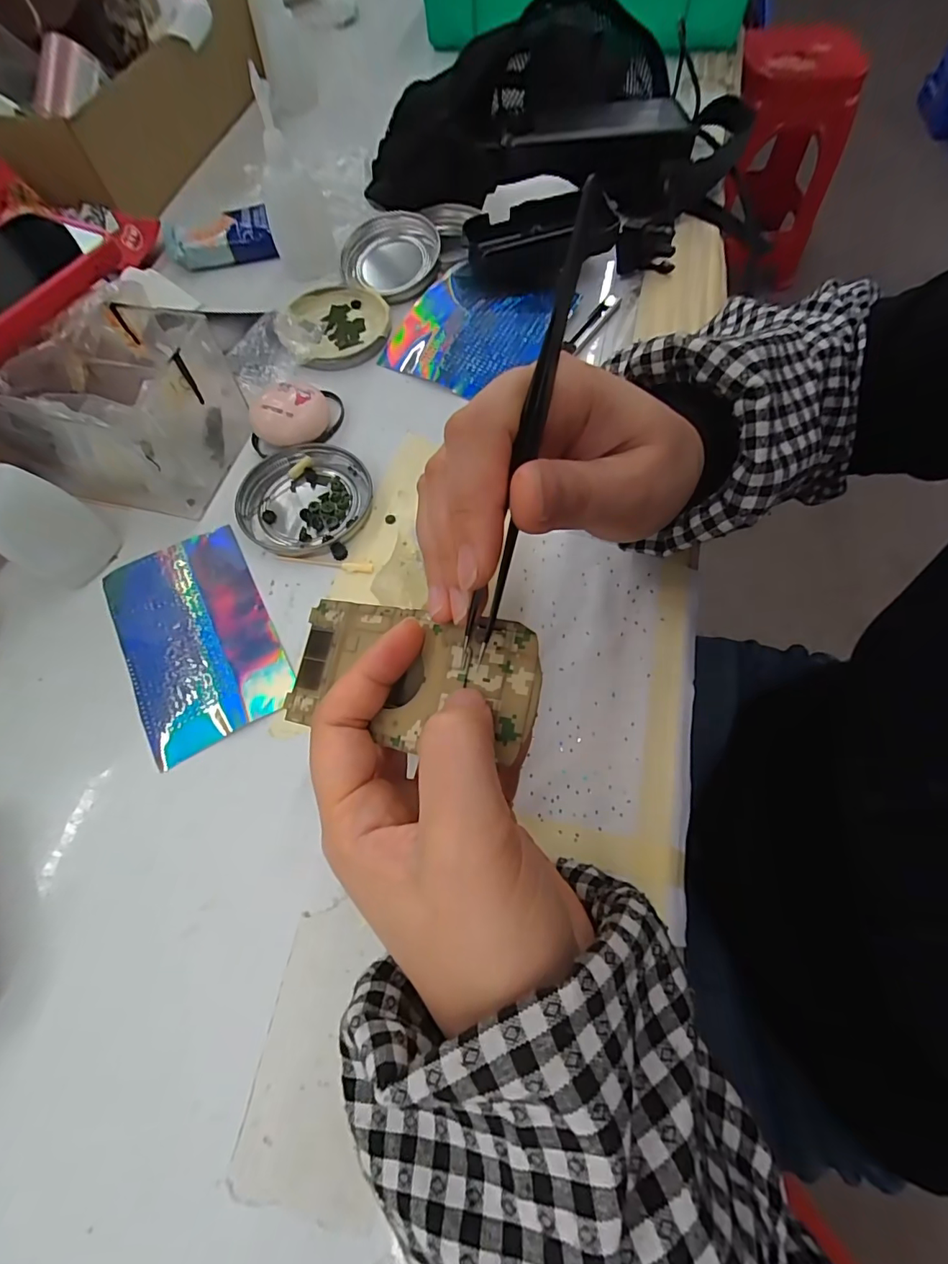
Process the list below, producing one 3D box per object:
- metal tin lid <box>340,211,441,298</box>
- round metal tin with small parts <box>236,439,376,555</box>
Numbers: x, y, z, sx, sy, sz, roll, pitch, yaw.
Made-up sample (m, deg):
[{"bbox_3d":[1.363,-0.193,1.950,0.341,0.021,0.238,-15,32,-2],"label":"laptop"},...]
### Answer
[{"bbox_3d":[-0.066,-0.299,0.381,0.073,0.017,0.078,0,66,0],"label":"metal tin lid"},{"bbox_3d":[-0.103,-0.080,0.297,0.076,0.011,0.074,0,66,0],"label":"round metal tin with small parts"}]

